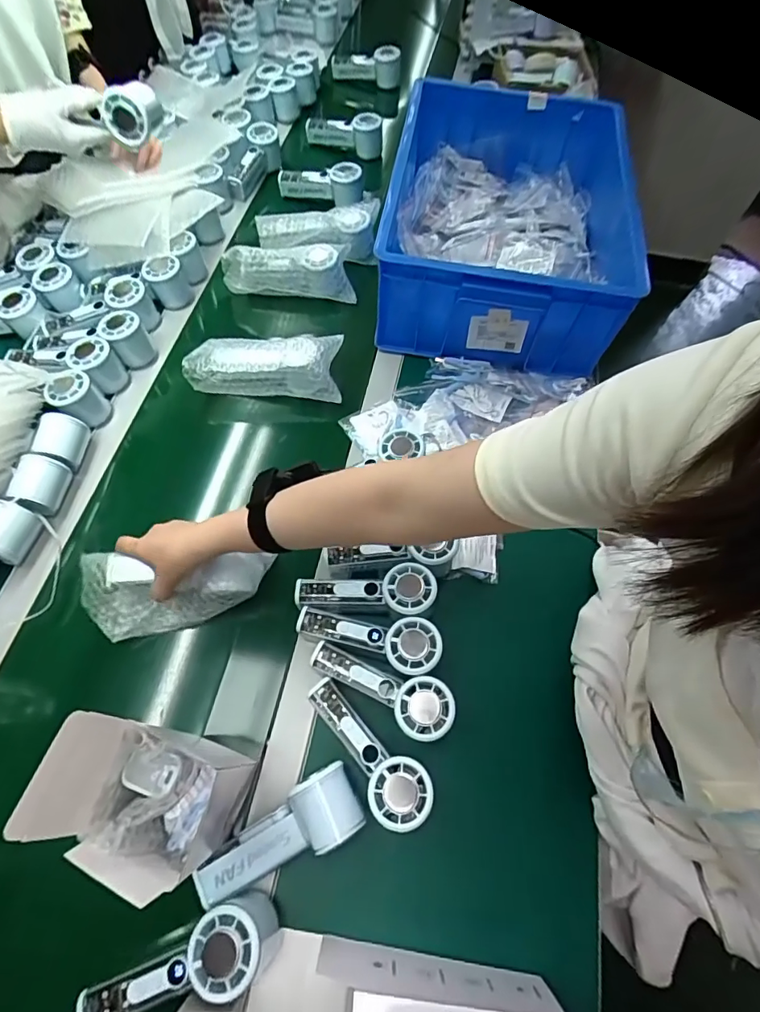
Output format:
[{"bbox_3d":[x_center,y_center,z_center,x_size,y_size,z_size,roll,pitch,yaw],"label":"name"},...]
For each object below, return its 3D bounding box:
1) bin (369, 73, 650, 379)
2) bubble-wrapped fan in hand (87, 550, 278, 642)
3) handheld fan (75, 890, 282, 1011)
[{"bbox_3d":[0.204,-0.442,0.757,0.349,0.158,0.446,10,63,2],"label":"bin"},{"bbox_3d":[-0.220,0.087,0.547,0.188,0.065,0.096,-7,108,-2],"label":"bubble-wrapped fan in hand"},{"bbox_3d":[-0.164,0.375,0.398,0.156,0.072,0.061,-13,64,-9],"label":"handheld fan"}]

